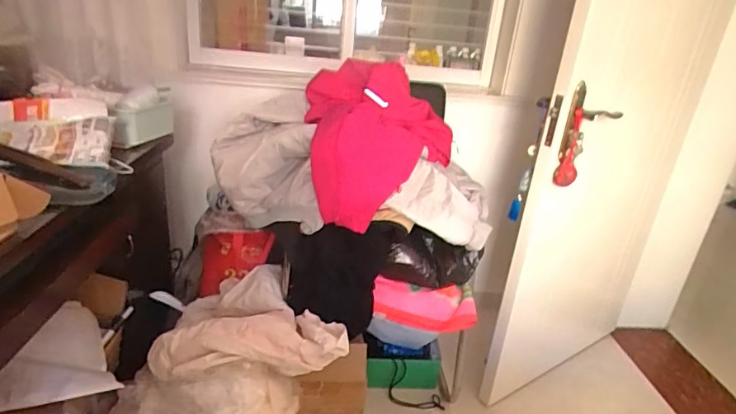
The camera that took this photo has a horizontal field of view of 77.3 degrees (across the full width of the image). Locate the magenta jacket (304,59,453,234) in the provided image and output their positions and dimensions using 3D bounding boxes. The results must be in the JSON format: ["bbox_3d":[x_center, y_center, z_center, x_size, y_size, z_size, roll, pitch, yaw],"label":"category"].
[{"bbox_3d":[0.049,-0.208,1.413,0.438,0.368,0.463,0,24,-12],"label":"magenta jacket"}]

